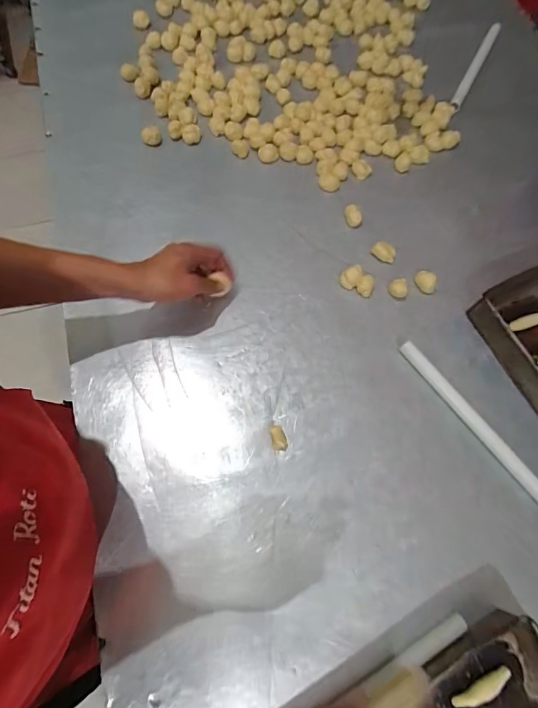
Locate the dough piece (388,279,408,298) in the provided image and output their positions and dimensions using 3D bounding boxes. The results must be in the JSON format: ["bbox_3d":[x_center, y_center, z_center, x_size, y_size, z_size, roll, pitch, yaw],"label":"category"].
[{"bbox_3d":[0.205,-0.102,0.636,0.027,0.021,0.027,1,69,-3],"label":"dough piece"}]

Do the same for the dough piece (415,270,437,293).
[{"bbox_3d":[0.253,-0.116,0.642,0.035,0.017,0.028,30,71,8],"label":"dough piece"}]

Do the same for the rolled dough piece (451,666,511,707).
[{"bbox_3d":[0.244,0.382,0.453,0.076,0.012,0.016,-21,72,-11],"label":"rolled dough piece"}]

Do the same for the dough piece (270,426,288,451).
[{"bbox_3d":[0.013,0.115,0.544,0.021,0.024,0.031,-9,70,-6],"label":"dough piece"}]

